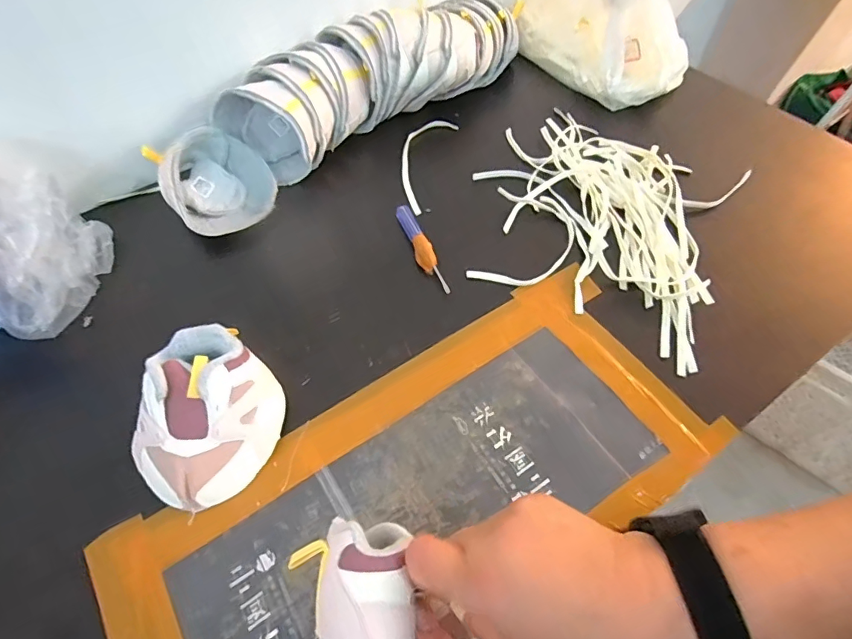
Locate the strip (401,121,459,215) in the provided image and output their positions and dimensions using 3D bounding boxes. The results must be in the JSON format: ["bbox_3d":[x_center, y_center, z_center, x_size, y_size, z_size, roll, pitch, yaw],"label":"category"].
[{"bbox_3d":[-0.010,-0.188,0.570,0.056,0.011,0.161,12,59,12],"label":"strip"}]

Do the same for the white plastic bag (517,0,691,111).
[{"bbox_3d":[0.218,-0.396,0.629,0.128,0.111,0.270,-22,57,-11],"label":"white plastic bag"}]

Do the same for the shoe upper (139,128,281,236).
[{"bbox_3d":[-0.229,-0.152,0.528,0.109,0.074,0.128,-27,58,-14],"label":"shoe upper"}]

